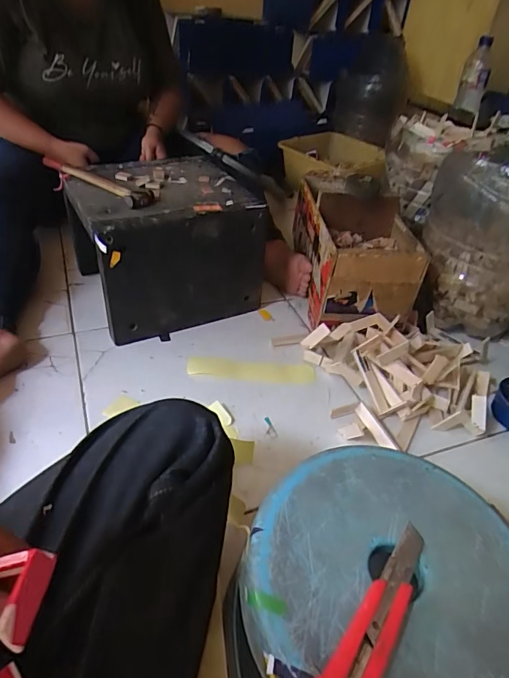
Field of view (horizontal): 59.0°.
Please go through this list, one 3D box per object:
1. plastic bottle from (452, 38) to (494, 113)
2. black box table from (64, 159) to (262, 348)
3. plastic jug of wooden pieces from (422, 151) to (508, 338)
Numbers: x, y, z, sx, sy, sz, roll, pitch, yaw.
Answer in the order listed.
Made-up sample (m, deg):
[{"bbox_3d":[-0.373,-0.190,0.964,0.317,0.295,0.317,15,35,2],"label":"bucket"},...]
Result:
[{"bbox_3d":[0.555,-0.661,1.128,0.065,0.156,0.068,20,41,16],"label":"plastic bottle"},{"bbox_3d":[-0.163,-0.170,0.811,0.275,0.208,0.254,-17,45,-25],"label":"black box table"},{"bbox_3d":[0.416,-0.175,0.812,0.217,0.260,0.206,16,40,12],"label":"plastic jug of wooden pieces"}]

